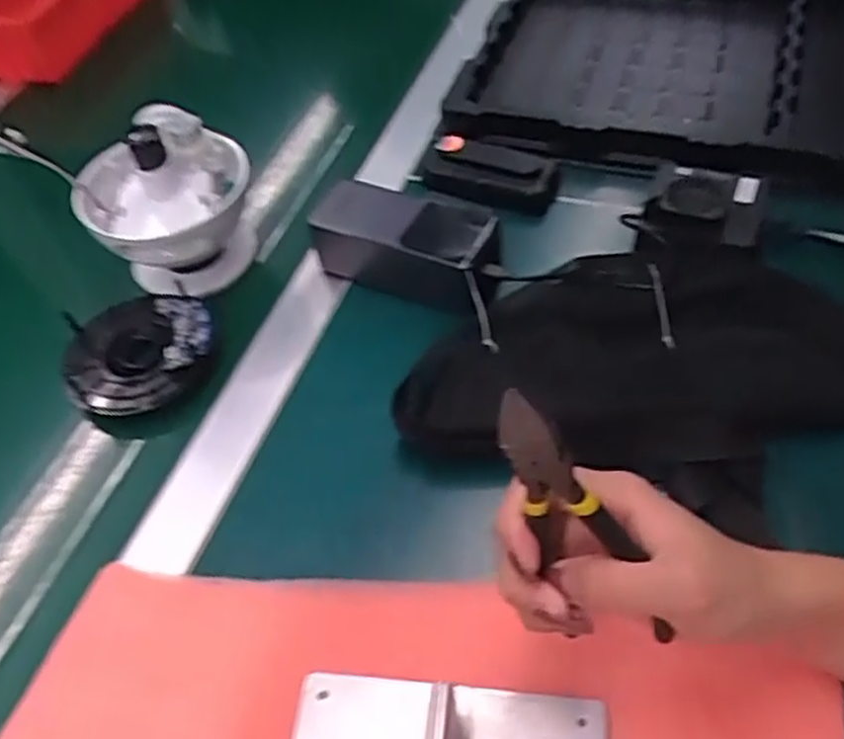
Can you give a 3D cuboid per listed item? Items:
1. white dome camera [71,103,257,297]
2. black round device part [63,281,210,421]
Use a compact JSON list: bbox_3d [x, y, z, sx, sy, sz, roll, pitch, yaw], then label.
[{"bbox_3d":[-0.184,-0.124,0.547,0.115,0.096,0.120,-24,54,-10],"label":"white dome camera"},{"bbox_3d":[-0.201,-0.016,0.521,0.105,0.032,0.100,-4,53,5],"label":"black round device part"}]

